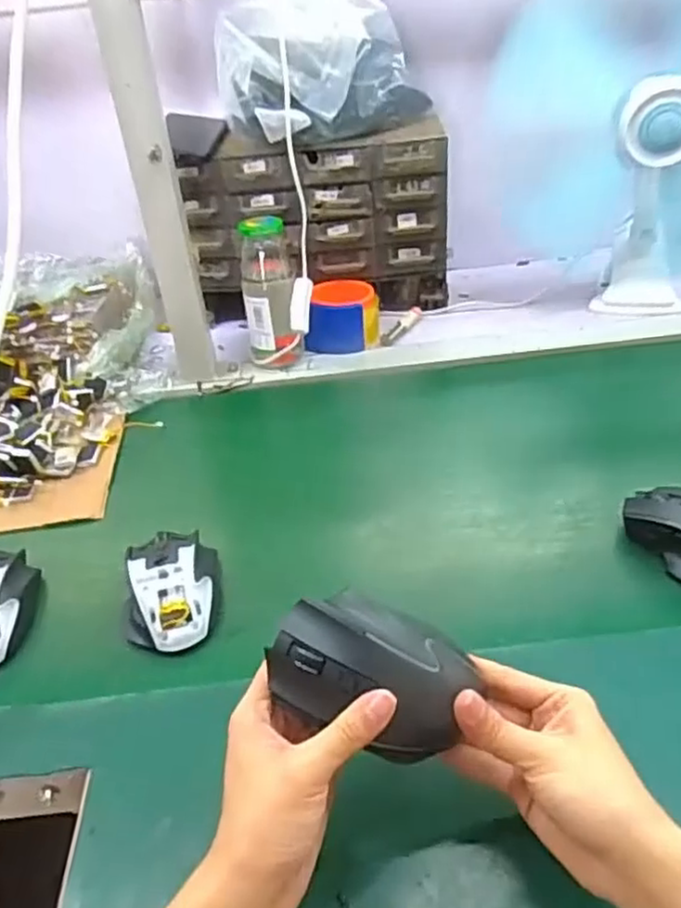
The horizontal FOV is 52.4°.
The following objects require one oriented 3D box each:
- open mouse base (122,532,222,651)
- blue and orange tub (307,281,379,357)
[{"bbox_3d":[-0.131,0.102,0.541,0.071,0.034,0.100,-10,38,-3],"label":"open mouse base"},{"bbox_3d":[0.004,-0.168,0.857,0.081,0.065,0.086,2,39,12],"label":"blue and orange tub"}]

